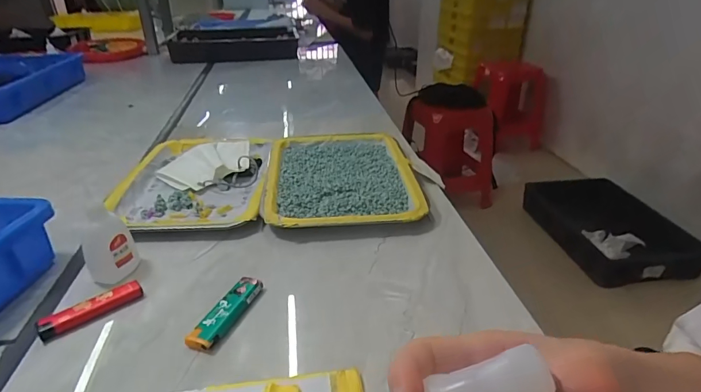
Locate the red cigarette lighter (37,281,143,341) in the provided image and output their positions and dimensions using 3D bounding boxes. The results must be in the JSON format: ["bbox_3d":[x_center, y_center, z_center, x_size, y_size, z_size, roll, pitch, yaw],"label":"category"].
[{"bbox_3d":[-0.218,0.094,0.354,0.077,0.011,0.018,-22,34,-33],"label":"red cigarette lighter"}]

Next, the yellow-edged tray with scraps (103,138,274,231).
[{"bbox_3d":[-0.197,-0.027,0.554,0.177,0.031,0.251,-3,28,-3],"label":"yellow-edged tray with scraps"}]

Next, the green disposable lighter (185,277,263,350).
[{"bbox_3d":[-0.103,0.097,0.352,0.023,0.011,0.080,9,30,18],"label":"green disposable lighter"}]

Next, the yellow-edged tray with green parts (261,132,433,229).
[{"bbox_3d":[-0.013,-0.027,0.562,0.187,0.026,0.257,-3,28,-4],"label":"yellow-edged tray with green parts"}]

